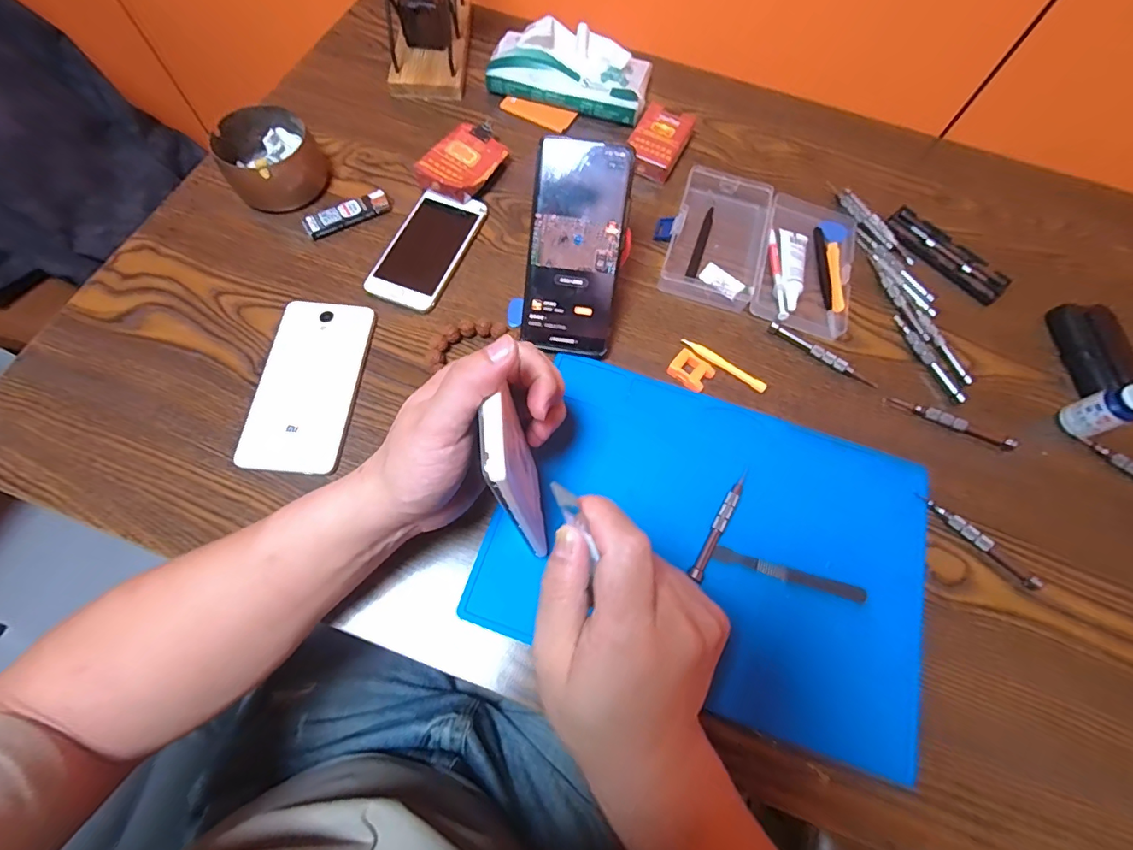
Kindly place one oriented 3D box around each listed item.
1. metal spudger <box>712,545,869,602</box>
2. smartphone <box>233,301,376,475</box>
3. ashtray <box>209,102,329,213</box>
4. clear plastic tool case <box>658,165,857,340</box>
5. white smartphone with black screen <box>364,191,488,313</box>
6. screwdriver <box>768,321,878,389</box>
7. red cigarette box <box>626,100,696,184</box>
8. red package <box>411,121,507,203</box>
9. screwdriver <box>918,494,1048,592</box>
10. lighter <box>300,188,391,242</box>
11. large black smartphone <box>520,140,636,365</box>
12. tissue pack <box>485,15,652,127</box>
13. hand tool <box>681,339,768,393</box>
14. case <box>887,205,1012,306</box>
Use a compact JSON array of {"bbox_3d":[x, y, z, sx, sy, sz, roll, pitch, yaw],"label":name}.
[{"bbox_3d":[0.166,0.111,0.362,0.116,0.007,0.010,15,67,3],"label":"metal spudger"},{"bbox_3d":[-0.209,-0.034,0.393,0.076,0.011,0.147,5,67,-1],"label":"smartphone"},{"bbox_3d":[-0.282,-0.253,0.461,0.085,0.048,0.080,-29,72,-14],"label":"ashtray"},{"bbox_3d":[0.192,-0.173,0.473,0.174,0.022,0.155,17,67,4],"label":"clear plastic tool case"},{"bbox_3d":[-0.131,-0.167,0.455,0.068,0.011,0.129,20,68,5],"label":"white smartphone with black screen"},{"bbox_3d":[0.231,-0.064,0.434,0.102,0.011,0.011,33,69,10],"label":"screwdriver"},{"bbox_3d":[0.096,-0.298,0.518,0.054,0.026,0.090,26,68,8],"label":"red cigarette box"},{"bbox_3d":[-0.102,-0.264,0.489,0.062,0.028,0.089,26,68,7],"label":"red package"},{"bbox_3d":[0.322,0.089,0.376,0.102,0.010,0.011,41,71,13],"label":"screwdriver"},{"bbox_3d":[-0.210,-0.203,0.464,0.080,0.015,0.022,-29,72,-14],"label":"lighter"},{"bbox_3d":[0.008,-0.140,0.394,0.074,0.007,0.162,6,107,-1],"label":"large black smartphone"},{"bbox_3d":[0.004,-0.392,0.537,0.177,0.051,0.087,15,67,3],"label":"tissue pack"},{"bbox_3d":[0.138,-0.053,0.427,0.081,0.008,0.011,31,69,9],"label":"hand tool"},{"bbox_3d":[0.384,-0.174,0.490,0.045,0.009,0.126,-40,75,-18],"label":"case"}]

